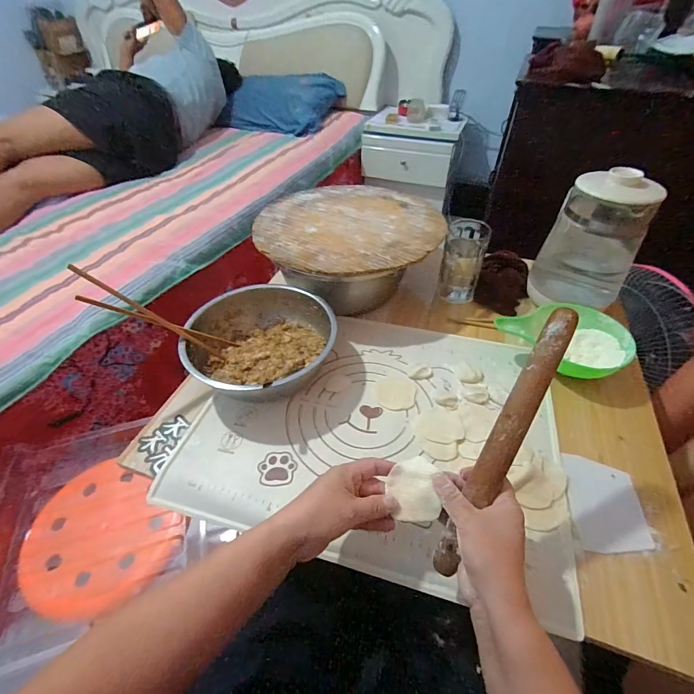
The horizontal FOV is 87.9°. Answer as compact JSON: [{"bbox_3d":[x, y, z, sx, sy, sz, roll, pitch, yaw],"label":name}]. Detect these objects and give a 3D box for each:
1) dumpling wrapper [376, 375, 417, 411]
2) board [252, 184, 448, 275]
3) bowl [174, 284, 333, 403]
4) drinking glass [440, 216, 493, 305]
[{"bbox_3d":[0.076,0.069,0.553,0.058,0.004,0.062,8,47,9],"label":"dumpling wrapper"},{"bbox_3d":[0.005,-0.240,0.694,0.351,0.018,0.341,4,45,7],"label":"board"},{"bbox_3d":[-0.129,-0.004,0.578,0.223,0.084,0.206,-1,46,1],"label":"bowl"},{"bbox_3d":[0.215,-0.151,0.674,0.073,0.150,0.086,12,48,13],"label":"drinking glass"}]

